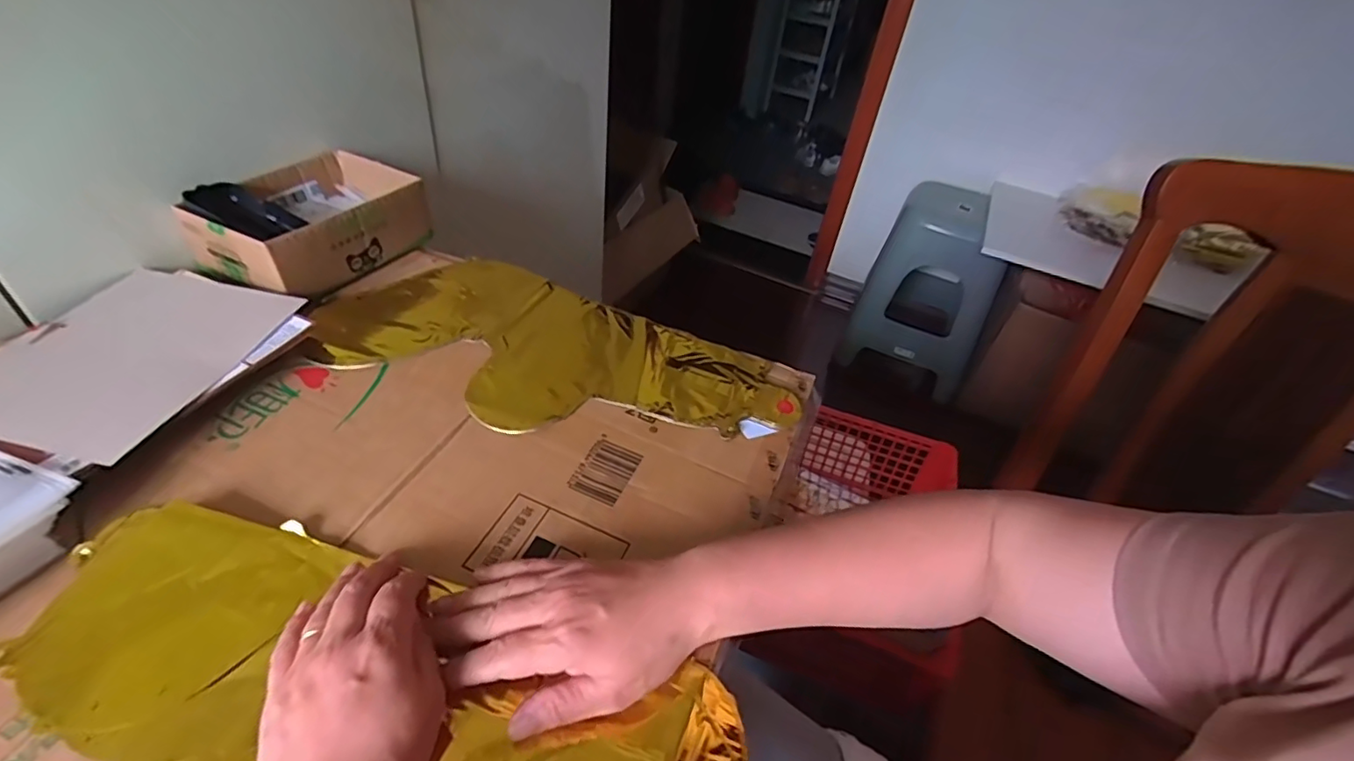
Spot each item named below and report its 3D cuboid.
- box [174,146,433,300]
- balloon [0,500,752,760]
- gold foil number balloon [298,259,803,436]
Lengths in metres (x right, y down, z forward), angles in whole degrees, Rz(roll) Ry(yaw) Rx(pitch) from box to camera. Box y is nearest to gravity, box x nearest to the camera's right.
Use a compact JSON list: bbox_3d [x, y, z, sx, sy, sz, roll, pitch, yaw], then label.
[{"bbox_3d":[-0.365,-0.160,0.585,0.137,0.068,0.185,23,44,17],"label":"box"},{"bbox_3d":[-0.141,0.183,0.324,0.420,0.045,0.137,20,43,5],"label":"balloon"},{"bbox_3d":[-0.114,-0.027,0.532,0.431,0.015,0.191,18,42,12],"label":"gold foil number balloon"}]

